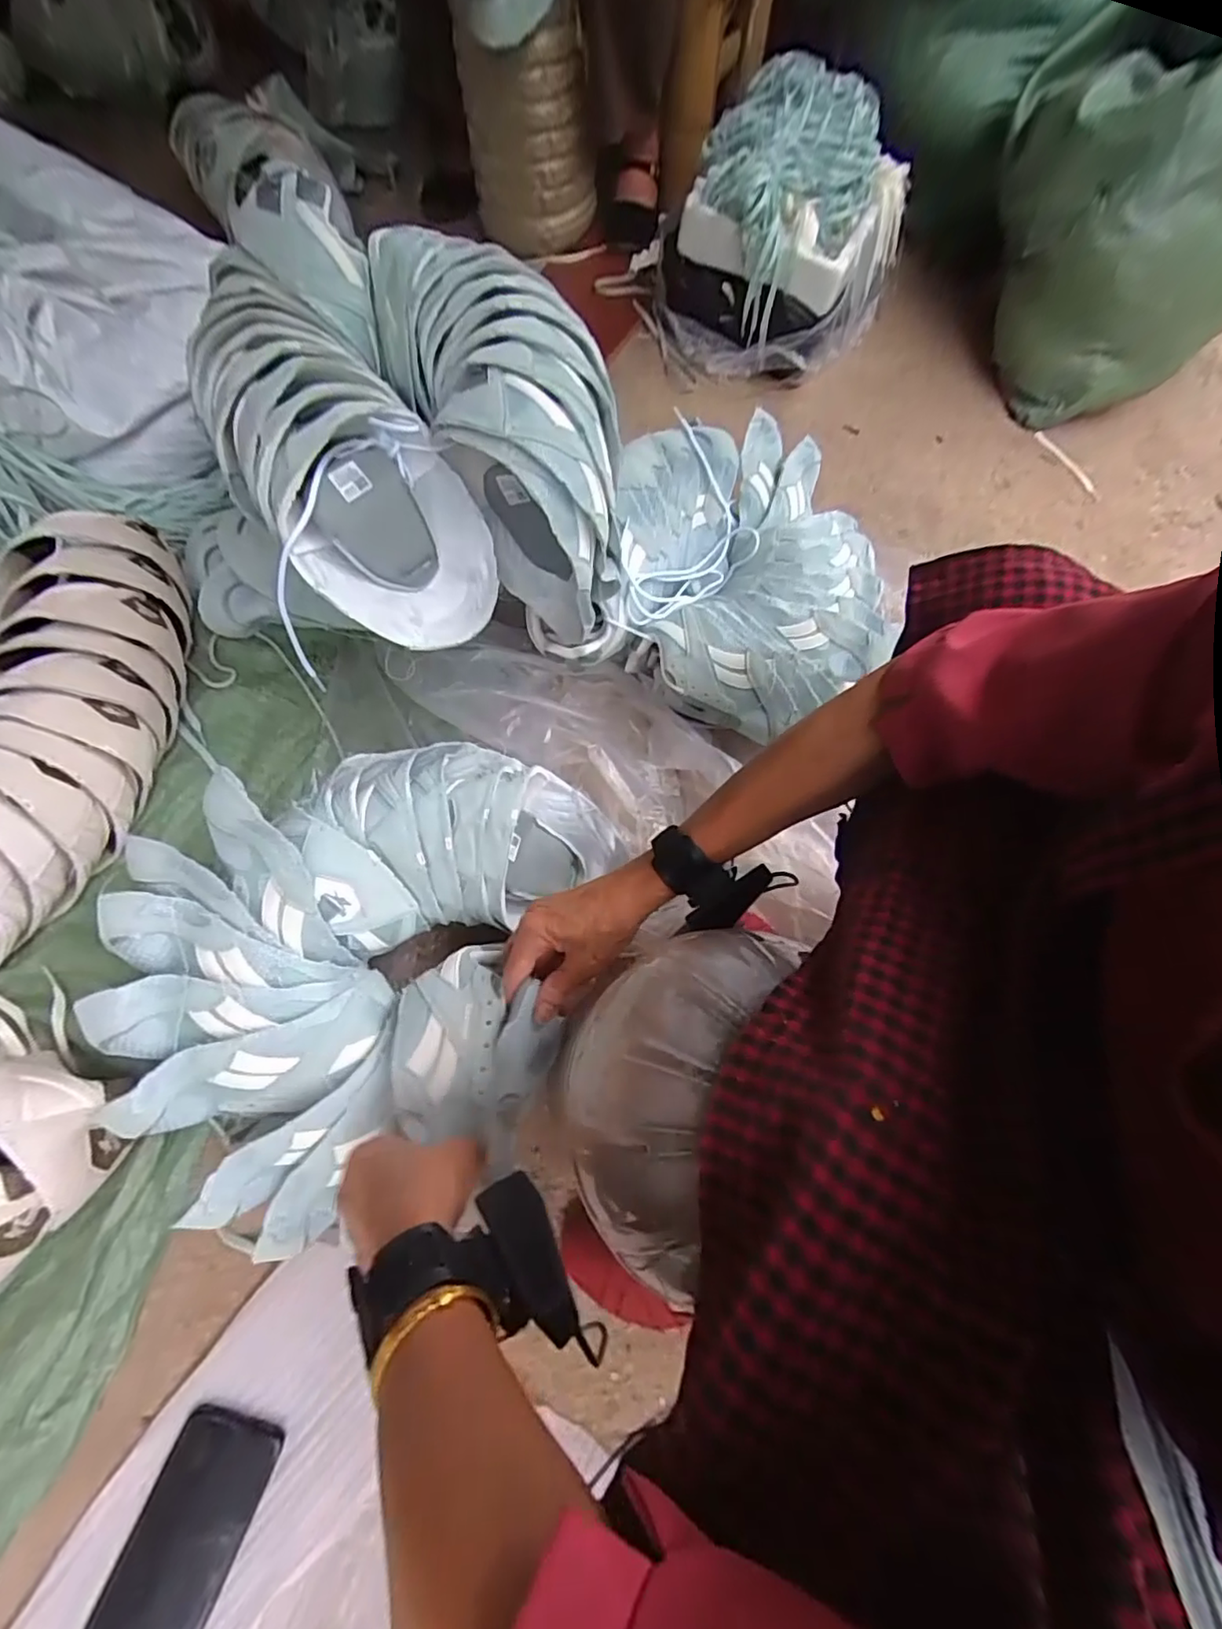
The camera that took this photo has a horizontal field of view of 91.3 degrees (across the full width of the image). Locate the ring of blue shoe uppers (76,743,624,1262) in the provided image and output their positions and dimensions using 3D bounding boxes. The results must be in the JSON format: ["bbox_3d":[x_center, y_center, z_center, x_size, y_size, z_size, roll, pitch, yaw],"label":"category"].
[{"bbox_3d":[-0.170,0.101,0.493,0.410,0.167,0.297,-39,71,-17],"label":"ring of blue shoe uppers"}]

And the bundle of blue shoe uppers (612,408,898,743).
[{"bbox_3d":[0.164,-0.282,0.692,0.338,0.123,0.363,5,65,1],"label":"bundle of blue shoe uppers"}]

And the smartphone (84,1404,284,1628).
[{"bbox_3d":[-0.315,0.538,0.436,0.076,0.004,0.158,25,69,-9],"label":"smartphone"}]

